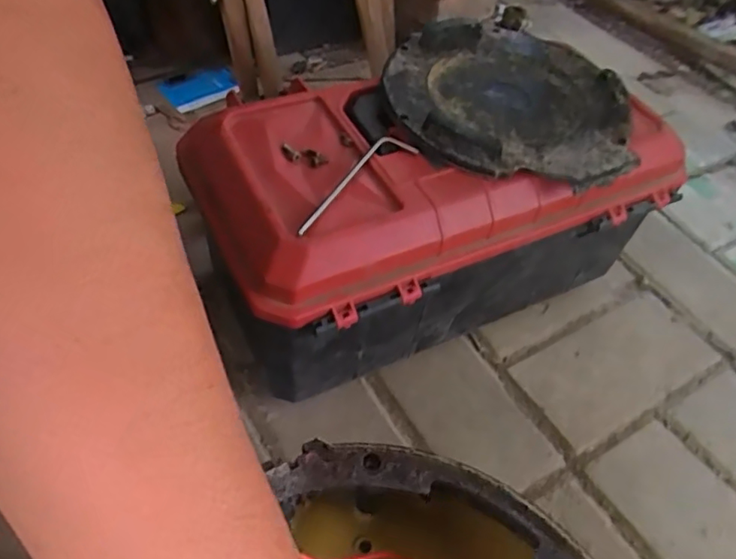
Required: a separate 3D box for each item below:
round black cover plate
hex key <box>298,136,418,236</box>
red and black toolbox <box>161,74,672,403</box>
[{"bbox_3d":[0.104,-0.143,0.455,0.175,0.034,0.189,3,48,-3],"label":"round black cover plate"},{"bbox_3d":[-0.012,-0.064,0.380,0.025,0.008,0.112,34,54,23],"label":"hex key"},{"bbox_3d":[0.048,-0.048,0.495,0.342,0.189,0.194,-20,53,-20],"label":"red and black toolbox"}]

